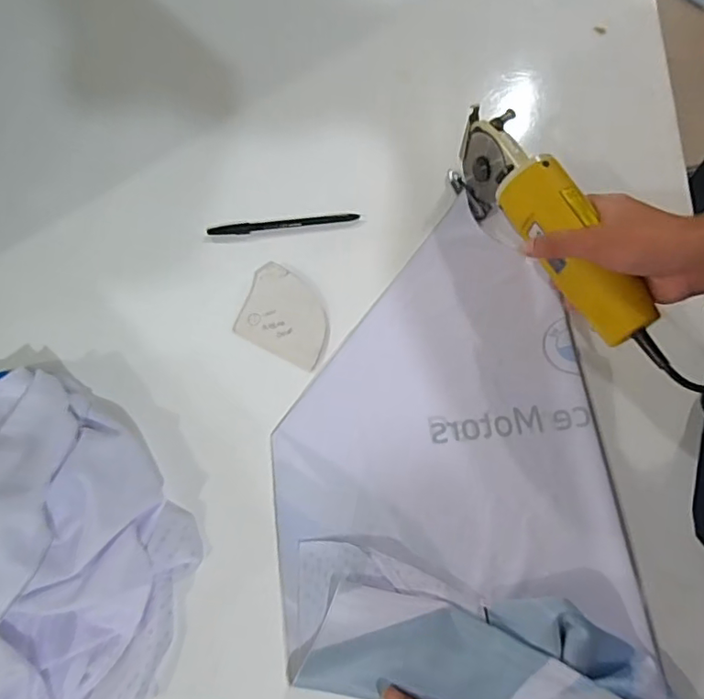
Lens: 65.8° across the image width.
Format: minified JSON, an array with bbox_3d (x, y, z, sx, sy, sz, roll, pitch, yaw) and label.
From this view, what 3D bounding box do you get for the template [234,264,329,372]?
[{"bbox_3d":[-0.059,-0.033,0.505,0.087,0.007,0.077,26,76,4],"label":"template"}]

